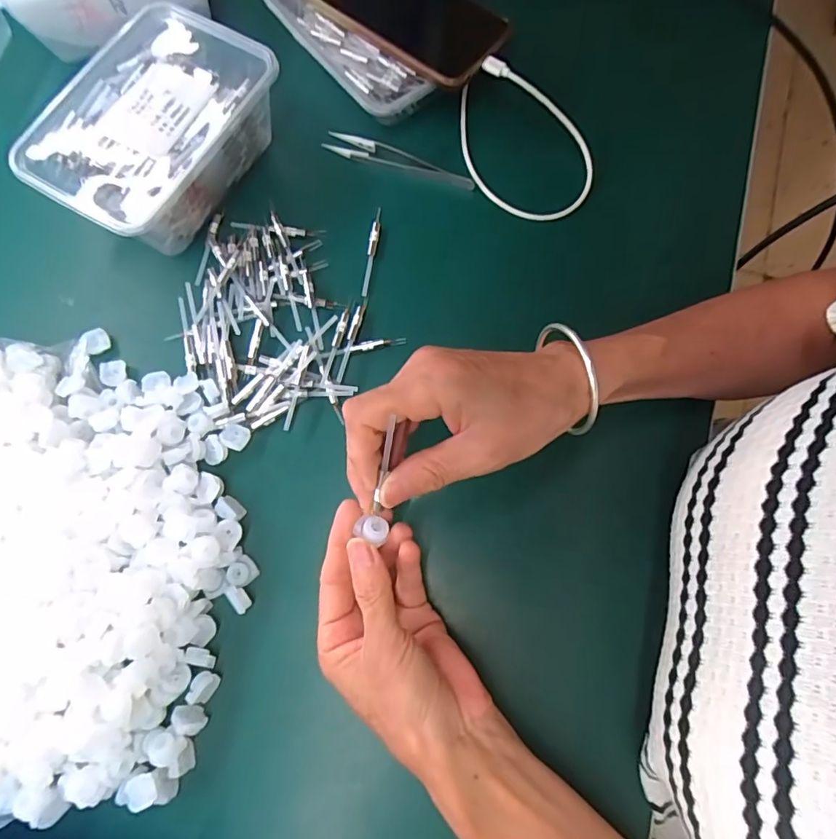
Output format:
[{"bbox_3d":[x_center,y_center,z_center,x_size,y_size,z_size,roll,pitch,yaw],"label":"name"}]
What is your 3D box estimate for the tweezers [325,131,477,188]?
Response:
[{"bbox_3d":[-0.015,-0.204,0.404,0.123,0.009,0.017,21,75,5],"label":"tweezers"}]

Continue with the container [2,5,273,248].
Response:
[{"bbox_3d":[-0.188,-0.206,0.374,0.116,0.058,0.167,29,76,7],"label":"container"}]

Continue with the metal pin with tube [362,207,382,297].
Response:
[{"bbox_3d":[-0.035,-0.129,0.386,0.007,0.006,0.071,8,74,0],"label":"metal pin with tube"}]

